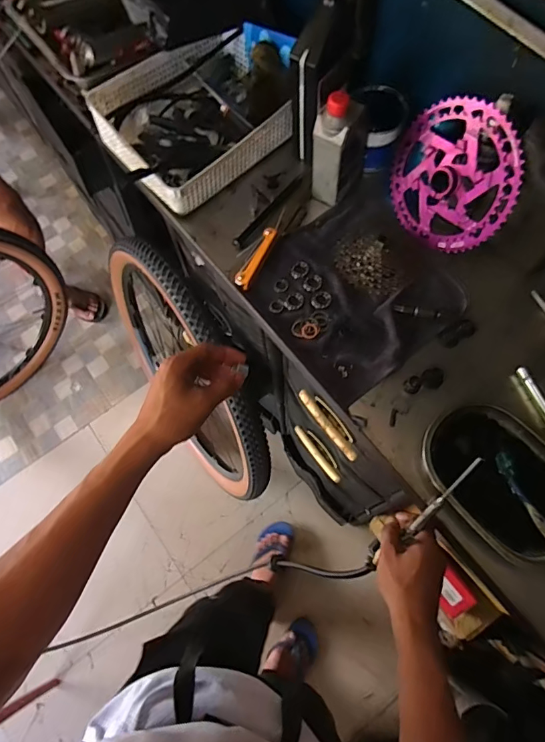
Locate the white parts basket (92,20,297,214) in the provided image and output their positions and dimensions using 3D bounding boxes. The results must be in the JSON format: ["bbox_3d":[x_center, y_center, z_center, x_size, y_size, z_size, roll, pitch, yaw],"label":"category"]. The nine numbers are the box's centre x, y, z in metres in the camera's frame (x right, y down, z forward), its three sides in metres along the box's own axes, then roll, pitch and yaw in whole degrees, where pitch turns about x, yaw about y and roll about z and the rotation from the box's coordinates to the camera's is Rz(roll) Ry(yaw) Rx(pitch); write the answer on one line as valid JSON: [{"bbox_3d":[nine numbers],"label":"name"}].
[{"bbox_3d":[-0.123,-0.446,0.778,0.322,0.092,0.237,-41,72,-13],"label":"white parts basket"}]

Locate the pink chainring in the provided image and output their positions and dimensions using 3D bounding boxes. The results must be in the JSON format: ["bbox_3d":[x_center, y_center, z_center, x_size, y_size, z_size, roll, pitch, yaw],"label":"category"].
[{"bbox_3d":[0.258,-0.281,0.650,0.019,0.192,0.199,-25,52,-34],"label":"pink chainring"}]

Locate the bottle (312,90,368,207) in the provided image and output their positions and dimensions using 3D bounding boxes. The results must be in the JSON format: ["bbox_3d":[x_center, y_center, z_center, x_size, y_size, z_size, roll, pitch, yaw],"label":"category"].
[{"bbox_3d":[0.106,-0.353,0.696,0.055,0.176,0.089,32,73,14],"label":"bottle"}]

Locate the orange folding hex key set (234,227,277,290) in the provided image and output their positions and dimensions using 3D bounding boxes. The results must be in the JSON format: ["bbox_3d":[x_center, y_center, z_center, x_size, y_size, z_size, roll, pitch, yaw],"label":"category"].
[{"bbox_3d":[-0.027,-0.177,0.698,0.023,0.018,0.110,24,71,11],"label":"orange folding hex key set"}]

